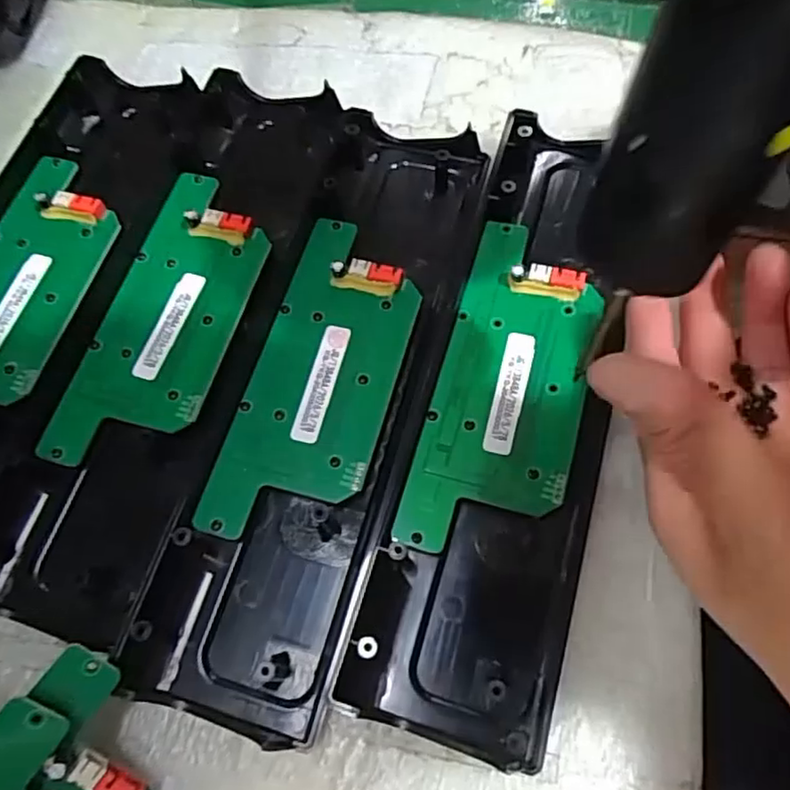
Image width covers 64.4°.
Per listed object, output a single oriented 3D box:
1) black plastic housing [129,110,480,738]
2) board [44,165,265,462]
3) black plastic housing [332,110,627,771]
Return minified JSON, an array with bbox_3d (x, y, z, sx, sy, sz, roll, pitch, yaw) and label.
[{"bbox_3d":[-0.027,-0.008,0.242,0.069,0.018,0.244,14,67,7],"label":"black plastic housing"},{"bbox_3d":[-0.092,-0.034,0.252,0.054,0.008,0.132,15,67,8],"label":"board"},{"bbox_3d":[0.047,0.000,0.235,0.066,0.022,0.236,15,67,8],"label":"black plastic housing"}]

